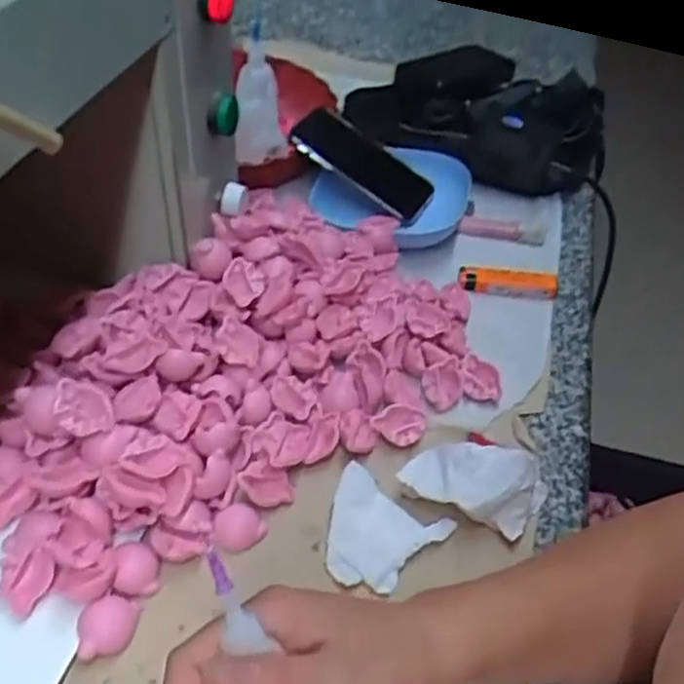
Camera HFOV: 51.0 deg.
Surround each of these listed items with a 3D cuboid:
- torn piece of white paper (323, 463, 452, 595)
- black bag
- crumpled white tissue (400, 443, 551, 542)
[{"bbox_3d":[0.019,0.114,0.428,0.070,0.008,0.065,28,49,21],"label":"torn piece of white paper"},{"bbox_3d":[0.153,-0.274,0.795,0.256,0.061,0.312,14,45,9],"label":"black bag"},{"bbox_3d":[0.083,0.087,0.438,0.089,0.034,0.044,10,45,5],"label":"crumpled white tissue"}]

